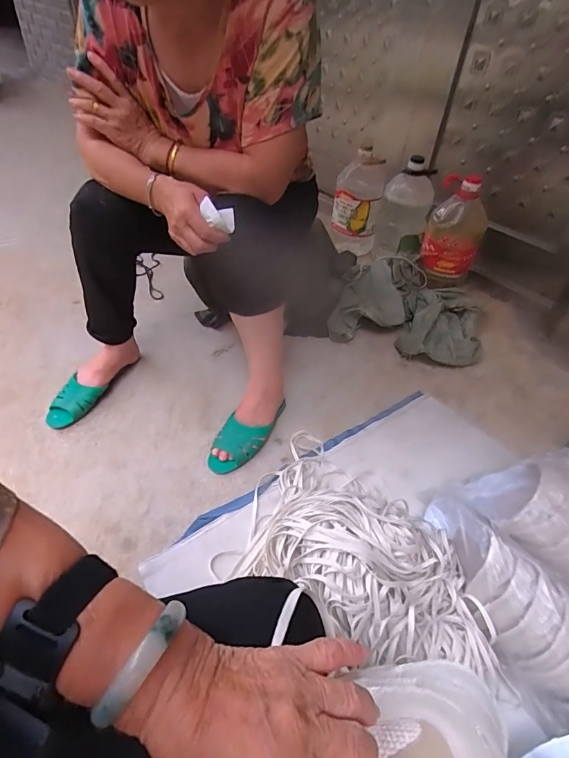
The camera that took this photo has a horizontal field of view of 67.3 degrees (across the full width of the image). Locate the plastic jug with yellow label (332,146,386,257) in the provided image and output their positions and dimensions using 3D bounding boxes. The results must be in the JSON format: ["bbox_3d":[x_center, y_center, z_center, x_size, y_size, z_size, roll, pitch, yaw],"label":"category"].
[{"bbox_3d":[0.235,-0.571,1.399,0.145,0.300,0.114,6,44,1],"label":"plastic jug with yellow label"}]

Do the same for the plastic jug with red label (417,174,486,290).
[{"bbox_3d":[0.484,-0.412,1.227,0.156,0.271,0.158,20,46,15],"label":"plastic jug with red label"}]

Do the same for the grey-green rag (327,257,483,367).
[{"bbox_3d":[0.354,-0.194,1.193,0.392,0.108,0.327,17,45,12],"label":"grey-green rag"}]

